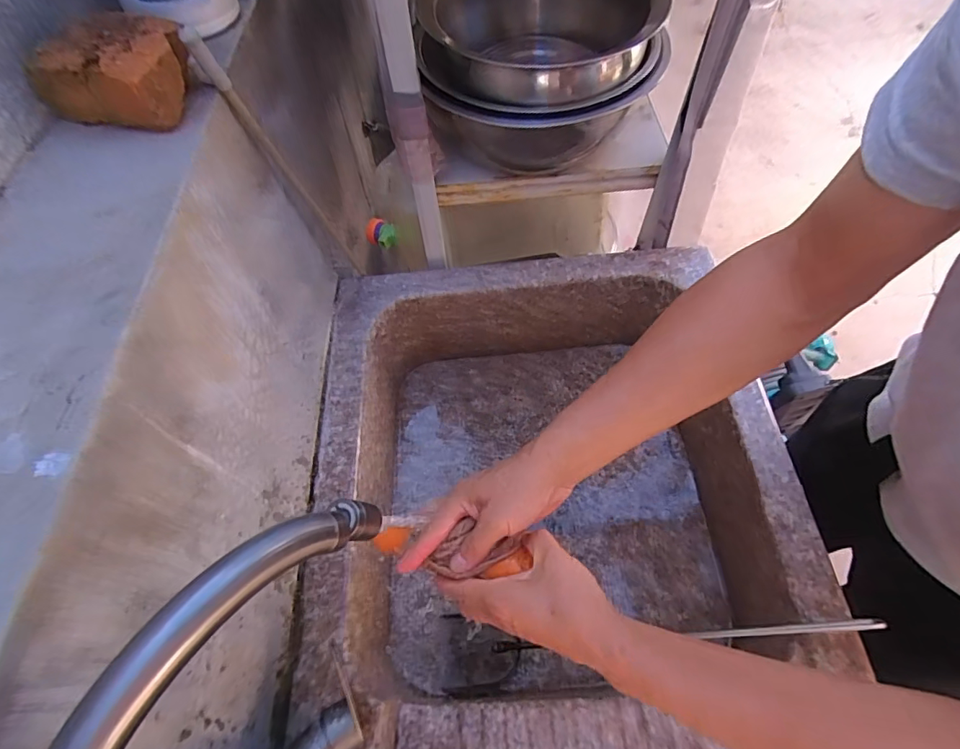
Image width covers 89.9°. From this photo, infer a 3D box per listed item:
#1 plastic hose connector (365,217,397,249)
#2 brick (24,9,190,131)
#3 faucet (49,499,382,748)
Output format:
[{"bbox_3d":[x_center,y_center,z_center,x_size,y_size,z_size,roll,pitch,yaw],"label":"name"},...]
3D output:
[{"bbox_3d":[-0.161,-0.227,0.778,0.034,0.032,0.051,-41,65,-18],"label":"plastic hose connector"},{"bbox_3d":[-0.285,-0.241,0.380,0.106,0.053,0.082,5,60,7],"label":"brick"},{"bbox_3d":[-0.113,0.187,0.299,0.053,0.292,0.206,27,65,19],"label":"faucet"}]

